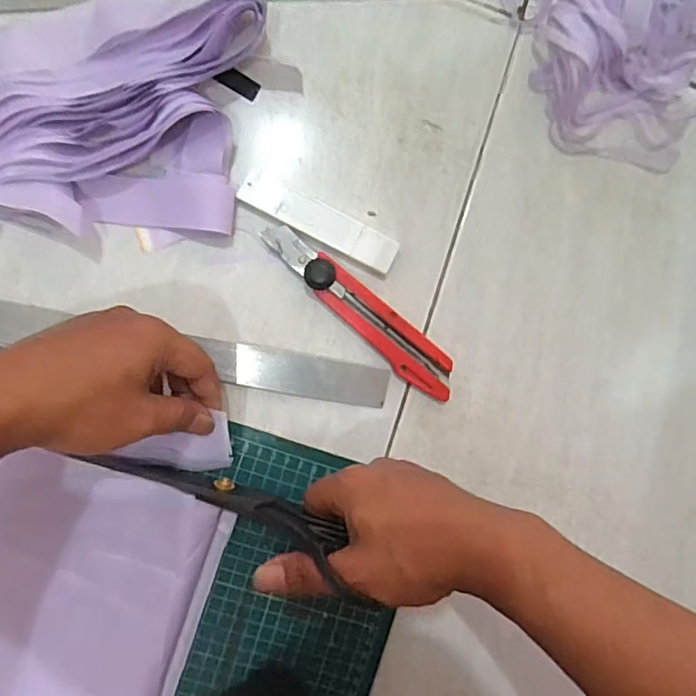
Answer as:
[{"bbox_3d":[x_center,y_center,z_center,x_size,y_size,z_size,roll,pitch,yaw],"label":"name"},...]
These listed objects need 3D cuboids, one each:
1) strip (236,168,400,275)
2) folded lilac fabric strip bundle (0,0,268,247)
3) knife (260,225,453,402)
[{"bbox_3d":[-0.020,-0.088,0.378,0.115,0.009,0.024,26,89,-5],"label":"strip"},{"bbox_3d":[-0.219,-0.157,0.350,0.302,0.032,0.149,3,90,-5],"label":"folded lilac fabric strip bundle"},{"bbox_3d":[0.010,-0.027,0.381,0.167,0.018,0.033,40,87,-4],"label":"knife"}]

